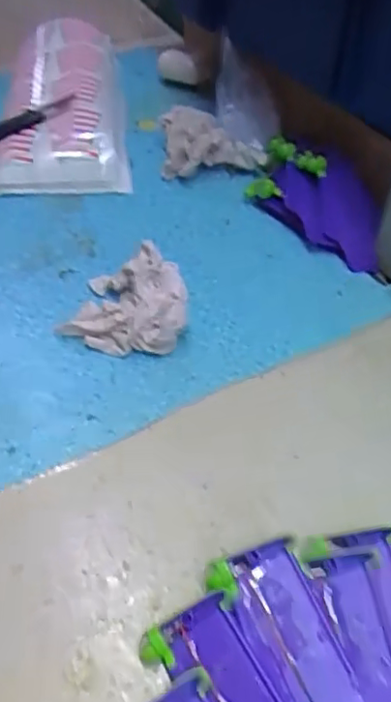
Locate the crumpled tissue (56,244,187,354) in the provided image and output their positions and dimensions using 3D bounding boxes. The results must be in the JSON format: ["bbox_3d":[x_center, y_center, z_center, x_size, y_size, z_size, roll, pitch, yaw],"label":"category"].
[{"bbox_3d":[-0.042,-0.031,0.366,0.072,0.037,0.058,5,48,3],"label":"crumpled tissue"}]

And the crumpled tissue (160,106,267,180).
[{"bbox_3d":[0.011,-0.168,0.483,0.078,0.032,0.053,-5,49,-6],"label":"crumpled tissue"}]

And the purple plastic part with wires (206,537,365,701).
[{"bbox_3d":[0.039,0.126,0.249,0.038,0.015,0.088,-16,51,-15],"label":"purple plastic part with wires"}]

